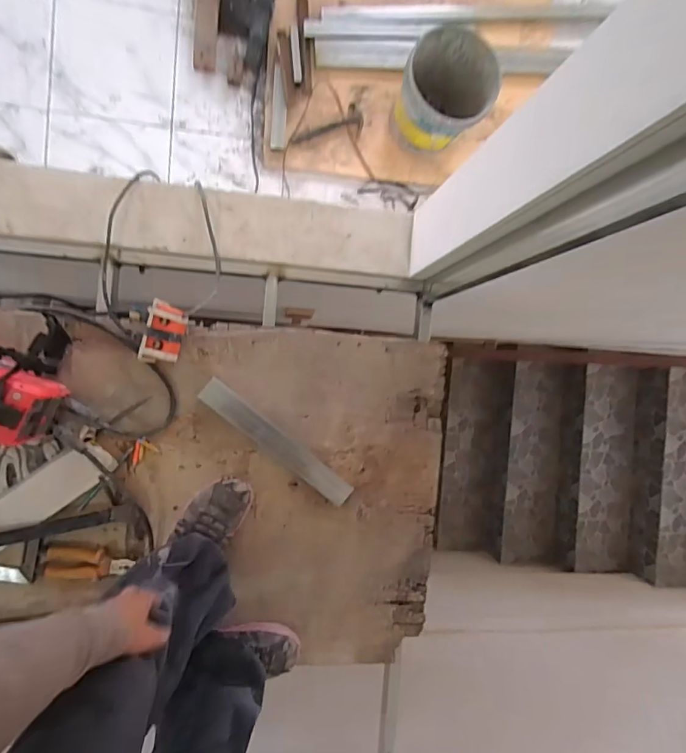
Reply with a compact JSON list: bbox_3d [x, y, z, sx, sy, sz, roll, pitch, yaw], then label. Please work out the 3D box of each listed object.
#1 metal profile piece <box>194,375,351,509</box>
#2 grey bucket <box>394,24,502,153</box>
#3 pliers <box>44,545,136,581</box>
[{"bbox_3d":[-0.132,0.135,0.964,0.358,0.021,0.051,40,84,-6],"label":"metal profile piece"},{"bbox_3d":[0.314,-0.899,1.550,0.274,0.280,0.288,-1,95,-14],"label":"grey bucket"},{"bbox_3d":[-0.480,0.352,0.899,0.150,0.021,0.058,1,89,-9],"label":"pliers"}]

